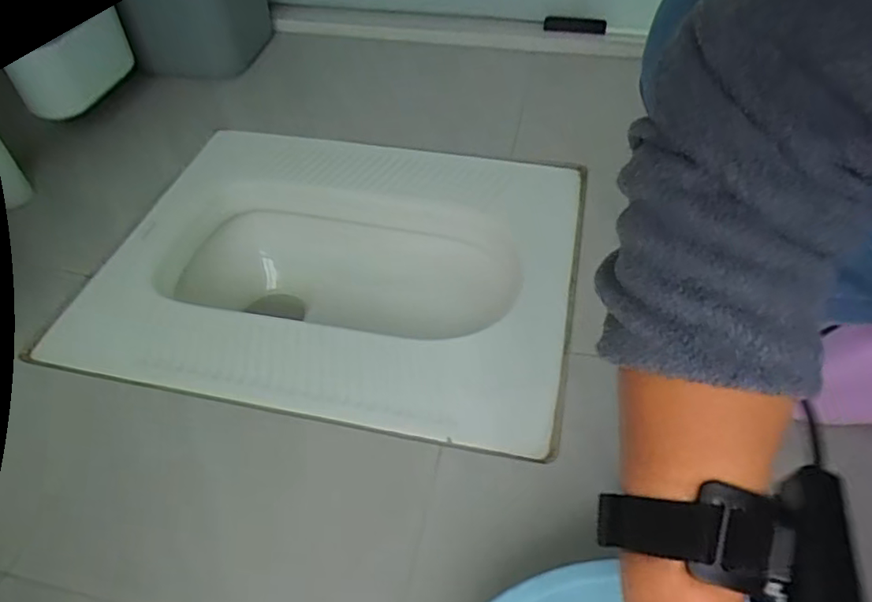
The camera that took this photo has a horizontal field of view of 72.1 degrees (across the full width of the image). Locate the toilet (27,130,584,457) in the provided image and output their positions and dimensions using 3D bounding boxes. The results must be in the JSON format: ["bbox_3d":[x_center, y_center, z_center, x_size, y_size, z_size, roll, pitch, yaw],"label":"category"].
[{"bbox_3d":[-0.116,-0.014,0.732,0.500,0.155,0.412,8,51,10],"label":"toilet"}]

